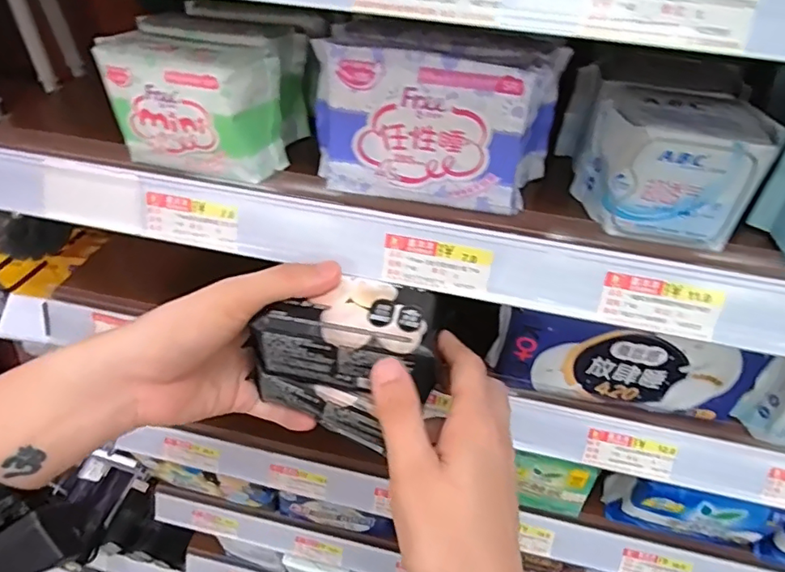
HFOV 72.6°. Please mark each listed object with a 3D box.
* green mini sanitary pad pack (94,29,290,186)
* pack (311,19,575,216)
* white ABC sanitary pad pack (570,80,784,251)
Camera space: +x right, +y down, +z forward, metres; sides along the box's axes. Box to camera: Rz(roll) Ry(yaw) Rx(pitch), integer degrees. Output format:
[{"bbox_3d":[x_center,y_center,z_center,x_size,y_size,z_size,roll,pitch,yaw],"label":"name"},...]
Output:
[{"bbox_3d":[-0.119,-0.107,0.323,0.101,0.074,0.038,13,44,10],"label":"green mini sanitary pad pack"},{"bbox_3d":[0.028,-0.097,0.312,0.136,0.082,0.048,7,43,3],"label":"pack"},{"bbox_3d":[0.159,-0.070,0.308,0.094,0.065,0.061,12,44,8],"label":"white ABC sanitary pad pack"}]

